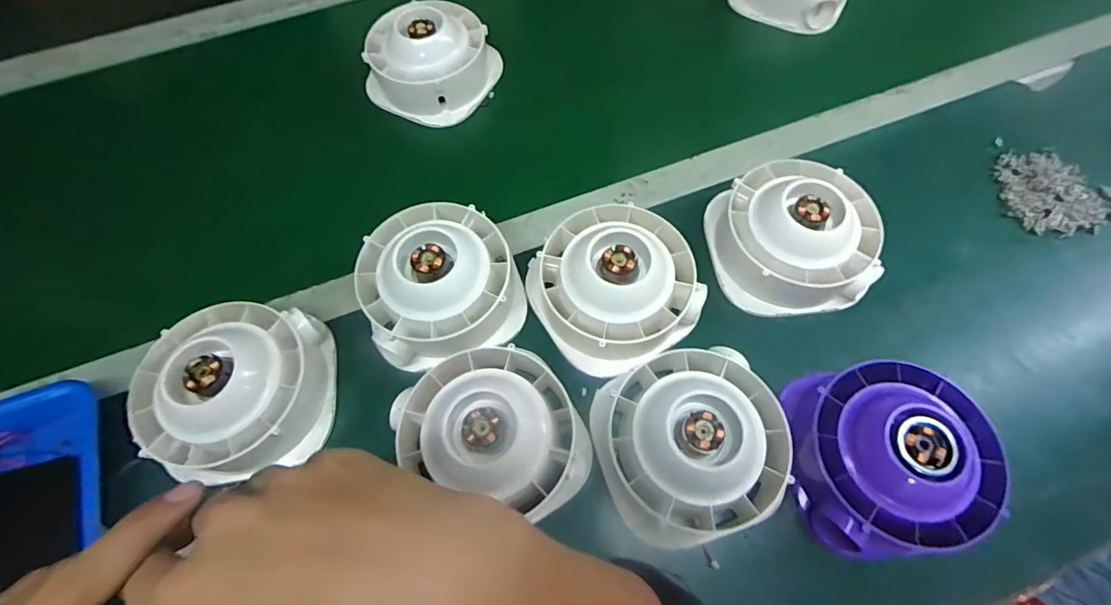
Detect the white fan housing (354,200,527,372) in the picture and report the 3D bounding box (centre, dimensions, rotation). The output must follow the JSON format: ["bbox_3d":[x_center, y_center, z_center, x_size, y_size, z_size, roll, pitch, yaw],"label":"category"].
[{"bbox_3d":[-0.104,-0.023,0.431,0.135,0.068,0.133,-20,67,-7],"label":"white fan housing"}]

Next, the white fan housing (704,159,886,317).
[{"bbox_3d":[0.214,-0.061,0.444,0.130,0.062,0.128,-4,66,0],"label":"white fan housing"}]

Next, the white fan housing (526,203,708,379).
[{"bbox_3d":[0.050,-0.018,0.426,0.129,0.066,0.132,-1,66,1],"label":"white fan housing"}]

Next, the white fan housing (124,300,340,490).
[{"bbox_3d":[-0.256,0.069,0.393,0.131,0.066,0.132,-1,66,1],"label":"white fan housing"}]

